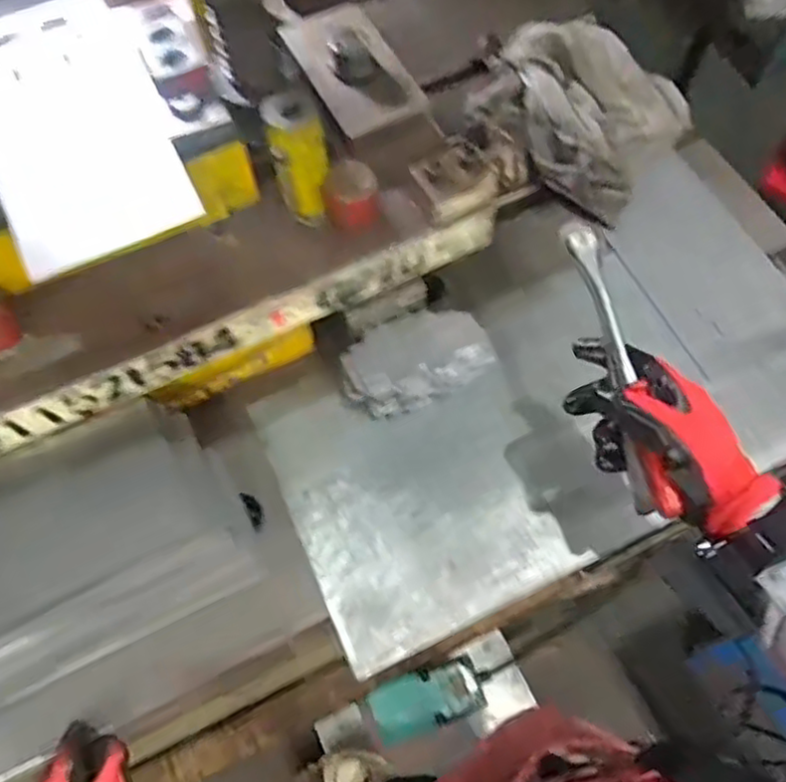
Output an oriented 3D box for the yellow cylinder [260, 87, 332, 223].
[{"bbox_3d":[-0.073,-0.178,0.521,0.041,0.097,0.042,-1,64,2],"label":"yellow cylinder"}]

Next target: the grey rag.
[{"bbox_3d":[0.208,-0.311,0.727,0.185,0.070,0.228,-35,68,-14],"label":"grey rag"}]

